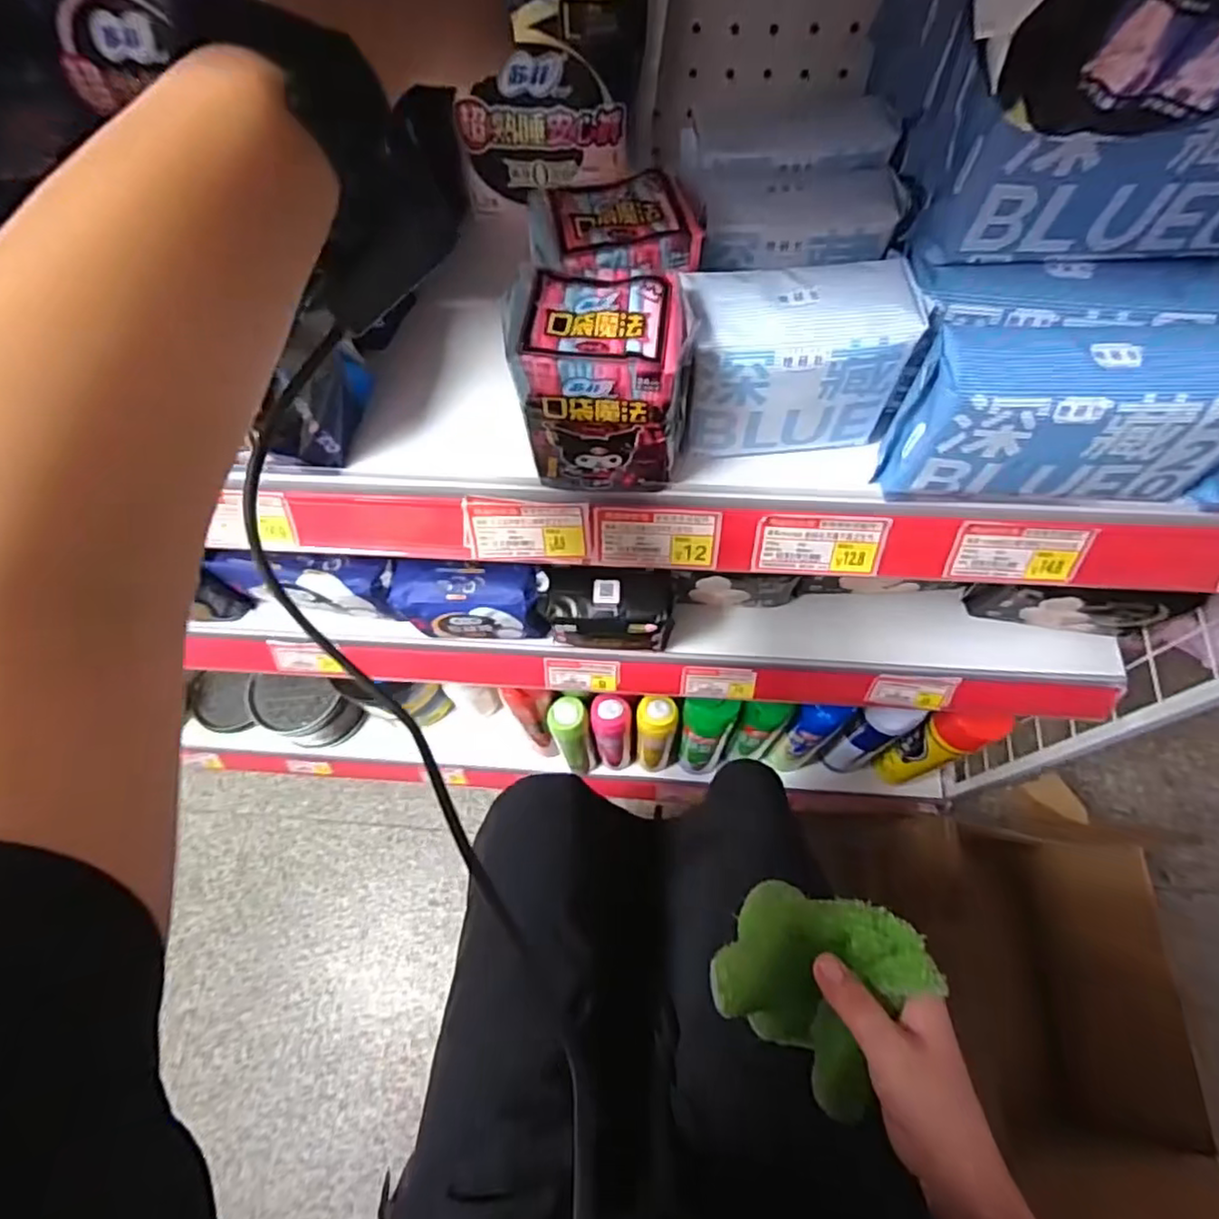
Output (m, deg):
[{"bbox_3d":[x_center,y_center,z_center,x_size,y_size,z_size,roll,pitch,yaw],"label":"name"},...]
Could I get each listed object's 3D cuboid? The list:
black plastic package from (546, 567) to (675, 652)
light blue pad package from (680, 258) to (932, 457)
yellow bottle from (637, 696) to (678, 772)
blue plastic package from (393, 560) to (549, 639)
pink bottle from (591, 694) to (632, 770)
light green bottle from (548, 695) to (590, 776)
[{"bbox_3d":[0.003,0.001,0.583,0.106,0.083,0.057,-1,66,2],"label":"black plastic package"},{"bbox_3d":[0.096,-0.130,0.347,0.109,0.082,0.049,-5,66,1],"label":"light blue pad package"},{"bbox_3d":[0.062,0.171,0.867,0.049,0.226,0.046,1,66,3],"label":"yellow bottle"},{"bbox_3d":[-0.123,-0.007,0.581,0.132,0.075,0.047,3,66,4],"label":"blue plastic package"},{"bbox_3d":[0.007,0.170,0.868,0.046,0.228,0.045,-5,66,0],"label":"pink bottle"},{"bbox_3d":[-0.045,0.171,0.863,0.045,0.217,0.056,-15,66,-4],"label":"light green bottle"}]

